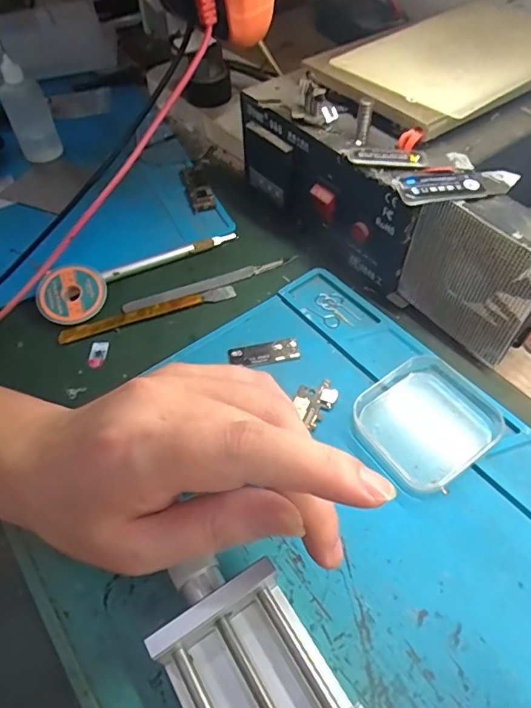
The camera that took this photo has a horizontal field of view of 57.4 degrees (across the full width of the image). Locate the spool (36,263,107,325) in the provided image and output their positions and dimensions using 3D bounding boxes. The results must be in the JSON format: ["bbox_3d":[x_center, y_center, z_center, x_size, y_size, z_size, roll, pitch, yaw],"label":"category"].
[{"bbox_3d":[-0.130,-0.041,0.327,0.042,0.008,0.043,3,73,-9],"label":"spool"}]

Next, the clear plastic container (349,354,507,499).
[{"bbox_3d":[0.087,0.034,0.263,0.069,0.019,0.063,-28,56,-18],"label":"clear plastic container"}]

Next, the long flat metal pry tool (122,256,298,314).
[{"bbox_3d":[-0.038,-0.050,0.344,0.126,0.004,0.012,-19,54,-12],"label":"long flat metal pry tool"}]

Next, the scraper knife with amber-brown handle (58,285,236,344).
[{"bbox_3d":[-0.079,-0.029,0.330,0.119,0.004,0.012,-16,53,-10],"label":"scraper knife with amber-brown handle"}]

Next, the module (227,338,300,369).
[{"bbox_3d":[-0.001,-0.001,0.302,0.043,0.004,0.017,-8,52,-4],"label":"module"}]

